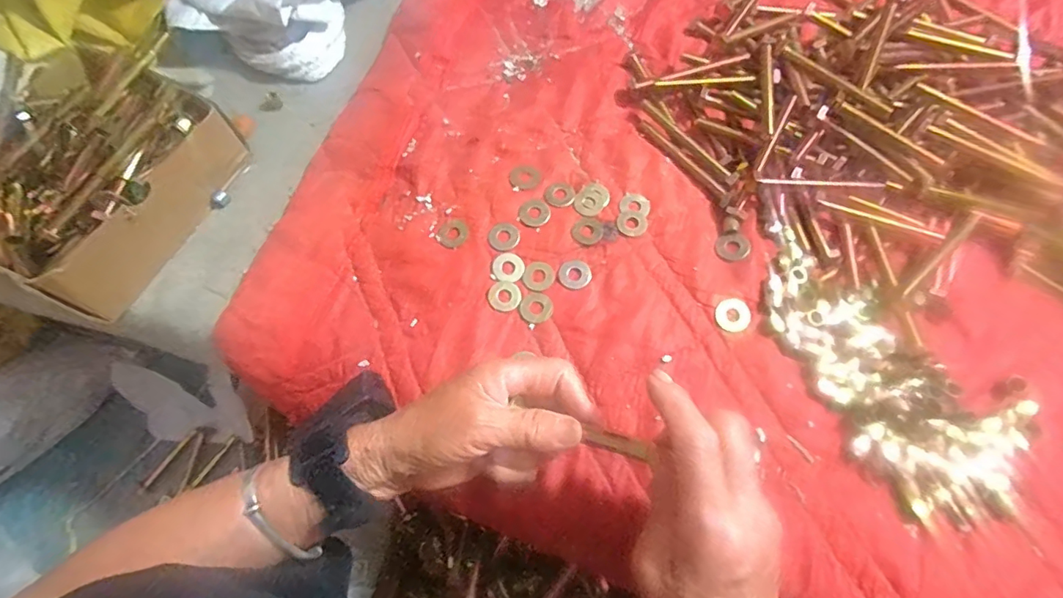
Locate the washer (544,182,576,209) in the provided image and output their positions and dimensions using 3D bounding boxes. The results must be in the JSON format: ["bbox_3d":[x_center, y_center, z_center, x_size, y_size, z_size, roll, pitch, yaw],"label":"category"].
[{"bbox_3d":[0.024,-0.086,0.416,0.024,0.004,0.025,0,66,0],"label":"washer"}]

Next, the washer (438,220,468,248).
[{"bbox_3d":[-0.062,-0.053,0.403,0.022,0.004,0.025,25,69,10],"label":"washer"}]

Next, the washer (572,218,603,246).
[{"bbox_3d":[0.045,-0.055,0.400,0.024,0.004,0.024,0,66,0],"label":"washer"}]

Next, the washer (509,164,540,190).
[{"bbox_3d":[-0.005,-0.102,0.419,0.026,0.004,0.024,0,66,0],"label":"washer"}]

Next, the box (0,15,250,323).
[{"bbox_3d":[-0.349,-0.102,0.397,0.168,0.086,0.193,21,68,9],"label":"box"}]

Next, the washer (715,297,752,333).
[{"bbox_3d":[0.152,0.012,0.380,0.025,0.004,0.026,0,66,0],"label":"washer"}]

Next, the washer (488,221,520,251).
[{"bbox_3d":[-0.022,-0.050,0.402,0.024,0.004,0.025,0,66,0],"label":"washer"}]

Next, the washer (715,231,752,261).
[{"bbox_3d":[0.158,-0.042,0.396,0.026,0.004,0.024,0,66,0],"label":"washer"}]

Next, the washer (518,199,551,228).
[{"bbox_3d":[0.002,-0.071,0.410,0.025,0.004,0.024,0,66,0],"label":"washer"}]

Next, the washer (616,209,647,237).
[{"bbox_3d":[0.081,-0.061,0.406,0.024,0.004,0.023,0,66,0],"label":"washer"}]

